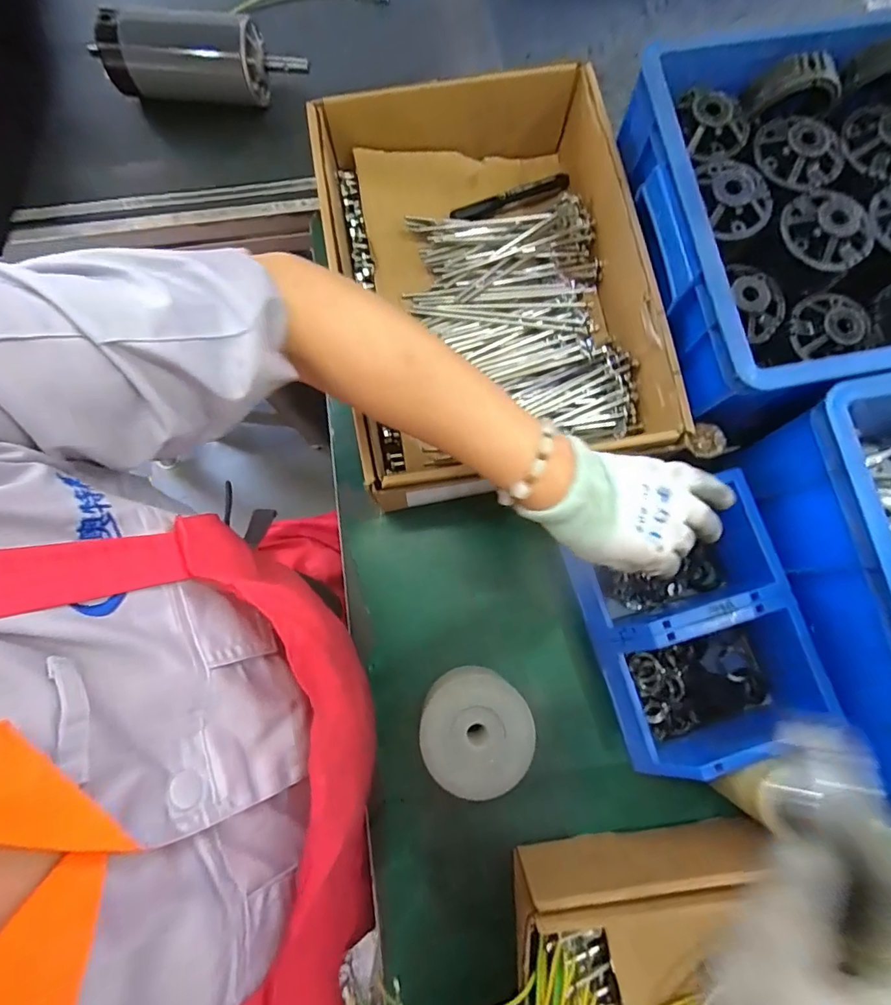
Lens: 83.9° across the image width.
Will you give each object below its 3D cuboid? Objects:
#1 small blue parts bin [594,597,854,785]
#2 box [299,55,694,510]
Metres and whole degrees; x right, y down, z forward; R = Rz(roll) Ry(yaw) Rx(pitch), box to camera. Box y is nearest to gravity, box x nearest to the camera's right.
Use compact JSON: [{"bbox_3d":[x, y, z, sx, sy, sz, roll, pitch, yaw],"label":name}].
[{"bbox_3d":[0.214,0.148,0.411,0.153,0.073,0.113,-14,79,-3],"label":"small blue parts bin"},{"bbox_3d":[0.045,-0.204,0.459,0.264,0.079,0.366,-13,79,-3],"label":"box"}]

